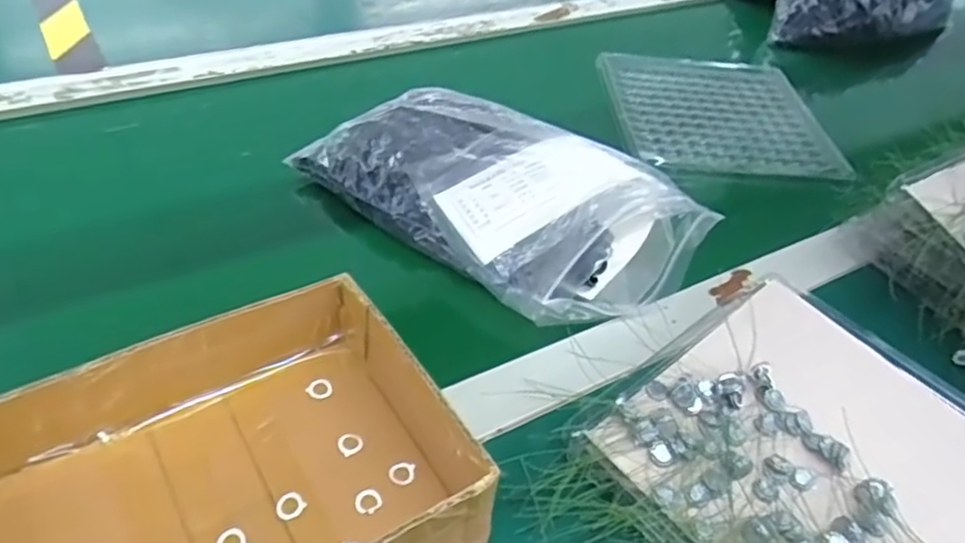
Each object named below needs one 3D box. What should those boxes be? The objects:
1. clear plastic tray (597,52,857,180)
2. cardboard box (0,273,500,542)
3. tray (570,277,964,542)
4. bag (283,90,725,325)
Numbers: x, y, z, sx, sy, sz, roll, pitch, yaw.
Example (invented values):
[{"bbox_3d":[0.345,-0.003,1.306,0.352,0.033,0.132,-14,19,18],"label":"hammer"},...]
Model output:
[{"bbox_3d":[0.235,-0.168,0.692,0.210,0.019,0.233,1,45,-6],"label":"clear plastic tray"},{"bbox_3d":[-0.119,0.102,0.314,0.205,0.062,0.157,-22,51,-26],"label":"cardboard box"},{"bbox_3d":[0.186,0.106,0.365,0.206,0.029,0.200,-31,56,-32],"label":"tray"},{"bbox_3d":[0.011,-0.064,0.511,0.289,0.058,0.150,30,49,21],"label":"bag"}]

